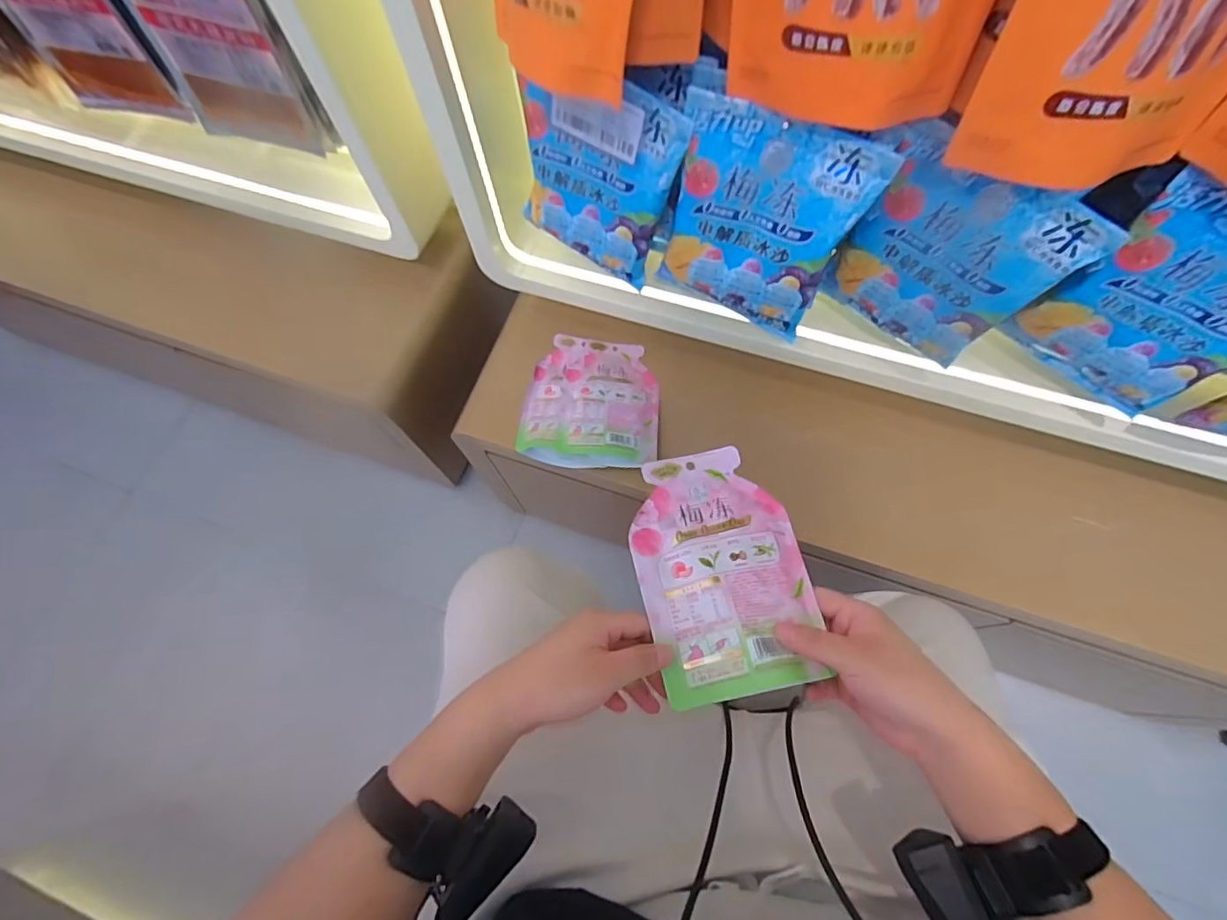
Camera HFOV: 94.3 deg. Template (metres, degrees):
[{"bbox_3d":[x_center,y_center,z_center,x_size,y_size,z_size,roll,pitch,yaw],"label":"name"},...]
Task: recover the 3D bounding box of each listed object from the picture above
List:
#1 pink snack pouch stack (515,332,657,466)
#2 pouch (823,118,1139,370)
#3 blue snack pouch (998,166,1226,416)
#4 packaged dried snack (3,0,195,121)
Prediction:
[{"bbox_3d":[-0.028,-0.084,0.766,0.177,0.042,0.197,3,69,4],"label":"pink snack pouch stack"},{"bbox_3d":[0.295,-0.175,0.511,0.178,0.197,0.030,34,73,14],"label":"pouch"},{"bbox_3d":[0.477,-0.122,0.492,0.174,0.204,0.029,29,72,13],"label":"blue snack pouch"},{"bbox_3d":[-0.646,-0.522,0.663,0.178,0.259,0.027,15,65,8],"label":"packaged dried snack"}]

